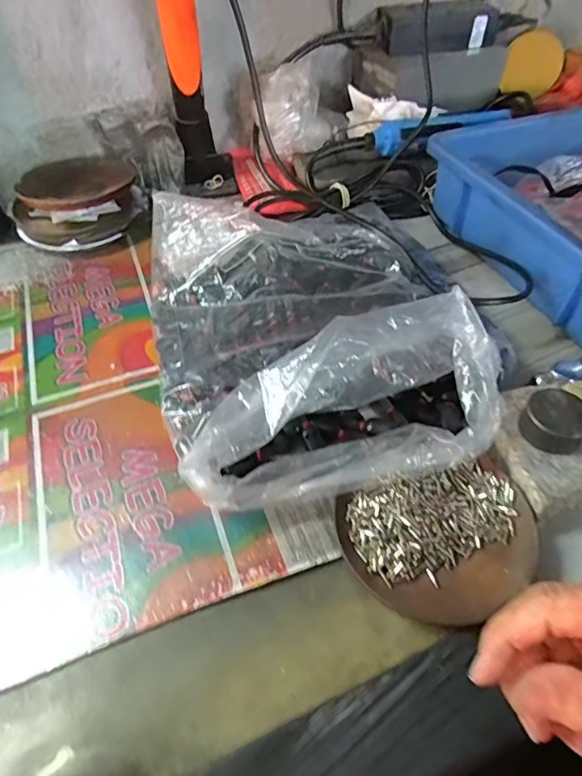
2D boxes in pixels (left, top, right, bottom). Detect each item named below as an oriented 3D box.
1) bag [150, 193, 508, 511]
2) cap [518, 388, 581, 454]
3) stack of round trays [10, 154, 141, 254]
[{"bbox_3d":[0.015,-0.055,0.380,0.233,0.068,0.281,-13,50,-9],"label":"bag"},{"bbox_3d":[0.165,0.023,0.310,0.036,0.024,0.042,35,59,27],"label":"cap"},{"bbox_3d":[-0.222,-0.196,0.519,0.121,0.047,0.141,-8,50,-4],"label":"stack of round trays"}]

